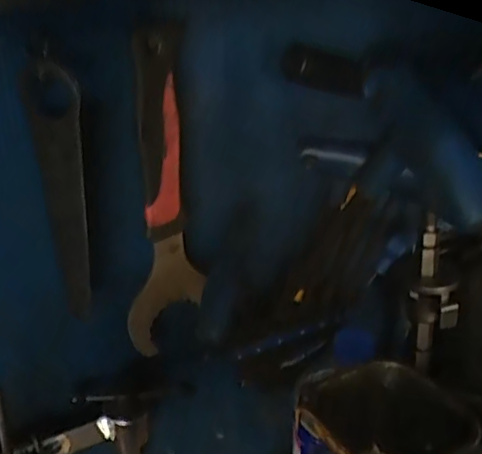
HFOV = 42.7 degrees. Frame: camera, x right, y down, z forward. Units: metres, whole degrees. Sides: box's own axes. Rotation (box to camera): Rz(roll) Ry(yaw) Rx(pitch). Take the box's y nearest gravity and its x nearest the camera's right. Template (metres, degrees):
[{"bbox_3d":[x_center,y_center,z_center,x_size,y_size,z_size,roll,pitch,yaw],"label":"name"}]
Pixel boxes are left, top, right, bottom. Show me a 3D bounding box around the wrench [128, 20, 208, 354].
[{"bbox_3d":[-0.059,-0.018,0.442,0.057,0.239,0.009,-13,29,-21],"label":"wrench"}]

